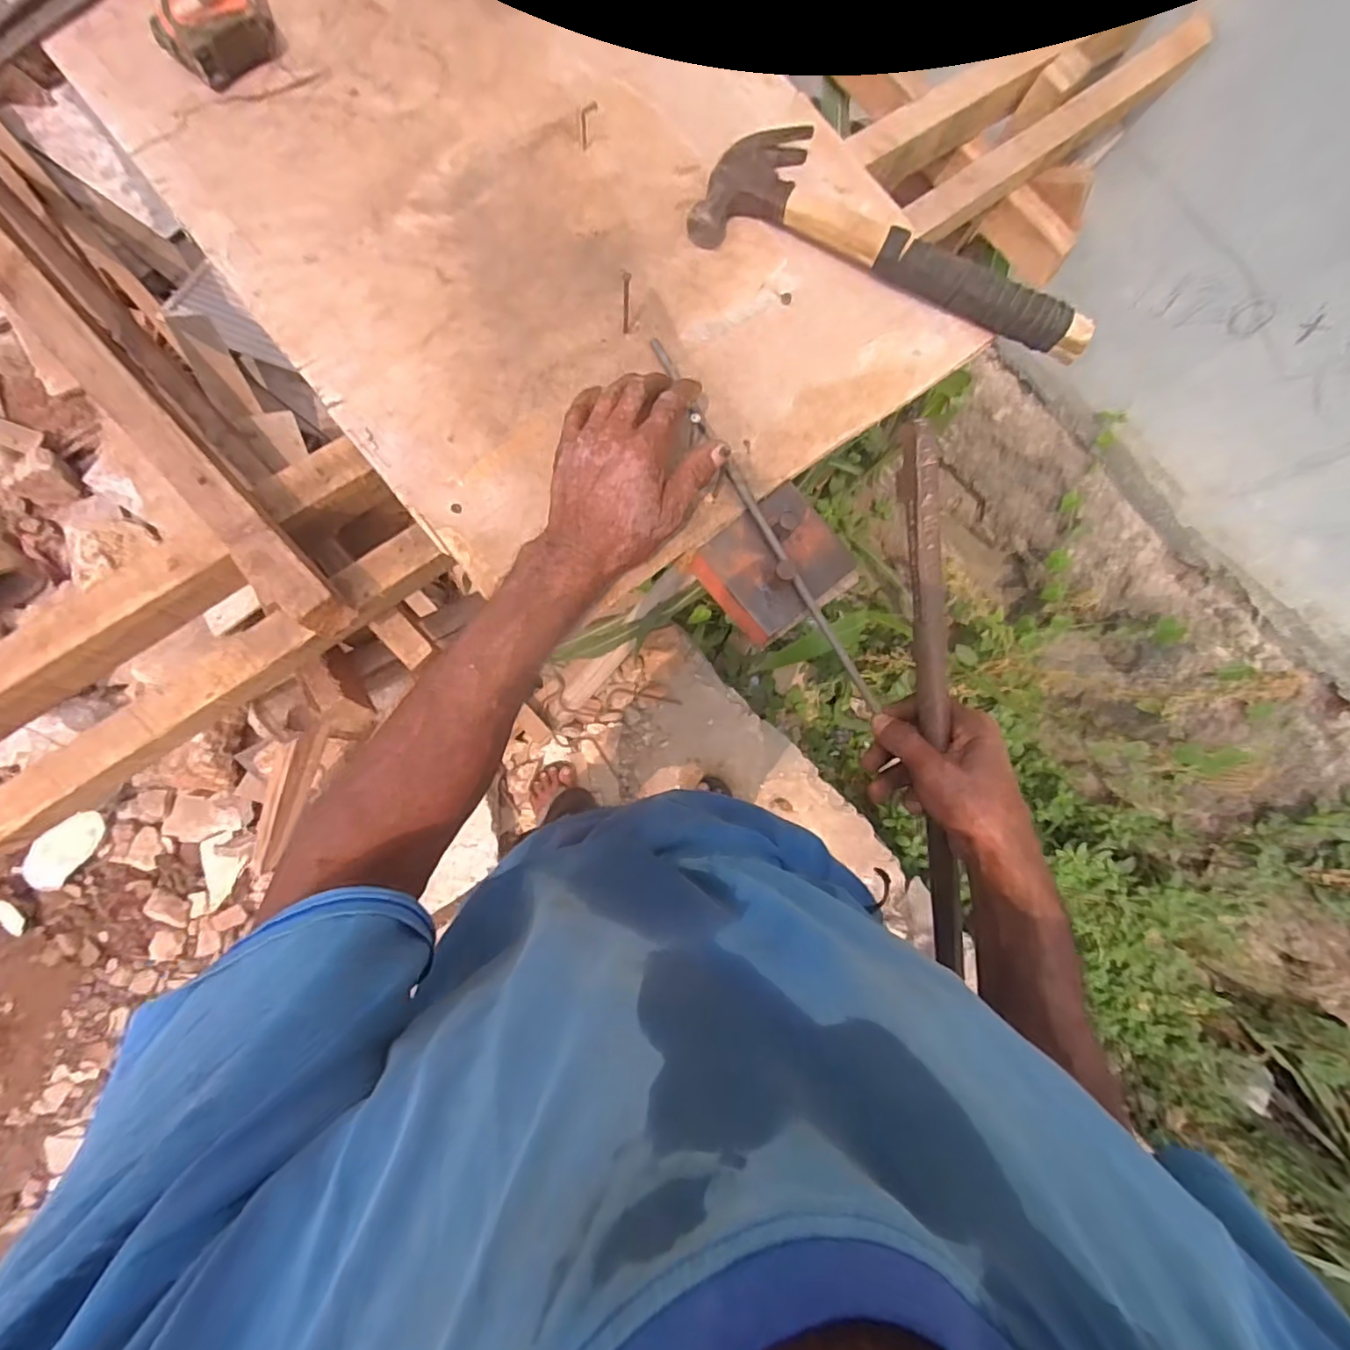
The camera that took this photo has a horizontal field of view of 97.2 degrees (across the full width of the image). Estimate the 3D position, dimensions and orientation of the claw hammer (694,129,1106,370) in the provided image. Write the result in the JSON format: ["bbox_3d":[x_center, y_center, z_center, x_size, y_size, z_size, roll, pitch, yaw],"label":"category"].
[{"bbox_3d":[0.189,-0.370,0.496,0.328,0.034,0.126,18,81,-3],"label":"claw hammer"}]

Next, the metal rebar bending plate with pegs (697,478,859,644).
[{"bbox_3d":[0.081,-0.088,0.473,0.101,0.034,0.092,-37,87,-9],"label":"metal rebar bending plate with pegs"}]

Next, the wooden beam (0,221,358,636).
[{"bbox_3d":[-0.446,-0.242,0.456,0.042,0.069,0.541,-42,88,-9],"label":"wooden beam"}]

